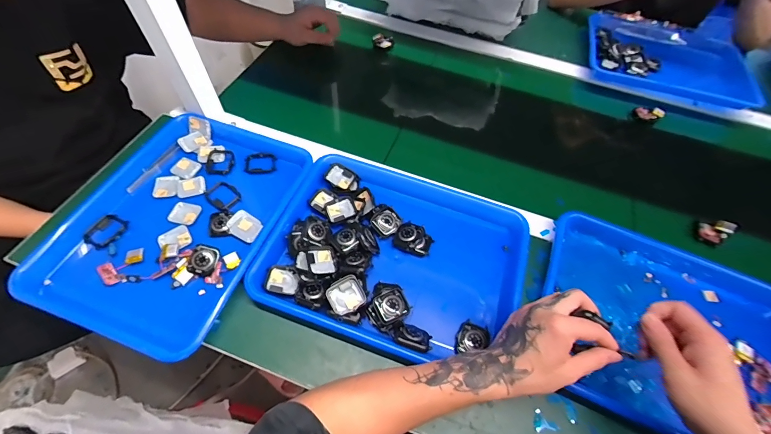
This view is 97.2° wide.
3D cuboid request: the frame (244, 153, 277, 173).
[{"bbox_3d":[-0.198,-0.084,0.540,0.047,0.008,0.039,-5,59,-7],"label":"frame"}]

